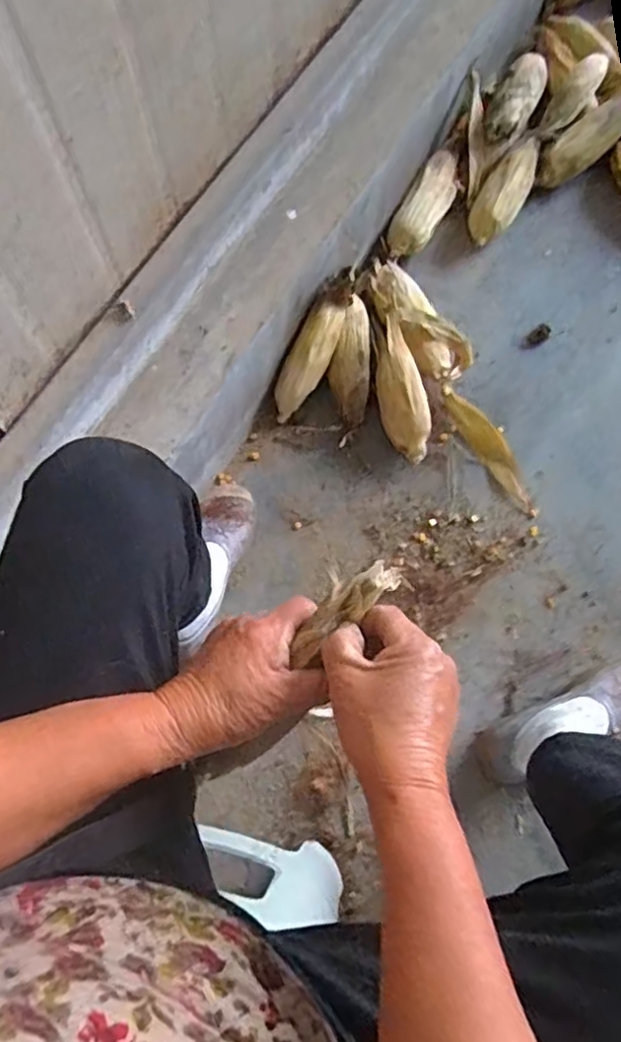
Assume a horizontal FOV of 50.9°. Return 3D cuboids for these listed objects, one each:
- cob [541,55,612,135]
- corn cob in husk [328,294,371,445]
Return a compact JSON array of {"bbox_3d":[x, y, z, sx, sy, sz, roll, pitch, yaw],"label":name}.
[{"bbox_3d":[0.358,-0.576,0.886,0.042,0.035,0.118,43,103,8],"label":"cob"},{"bbox_3d":[0.052,-0.198,0.850,0.053,0.056,0.189,4,75,1],"label":"corn cob in husk"}]

